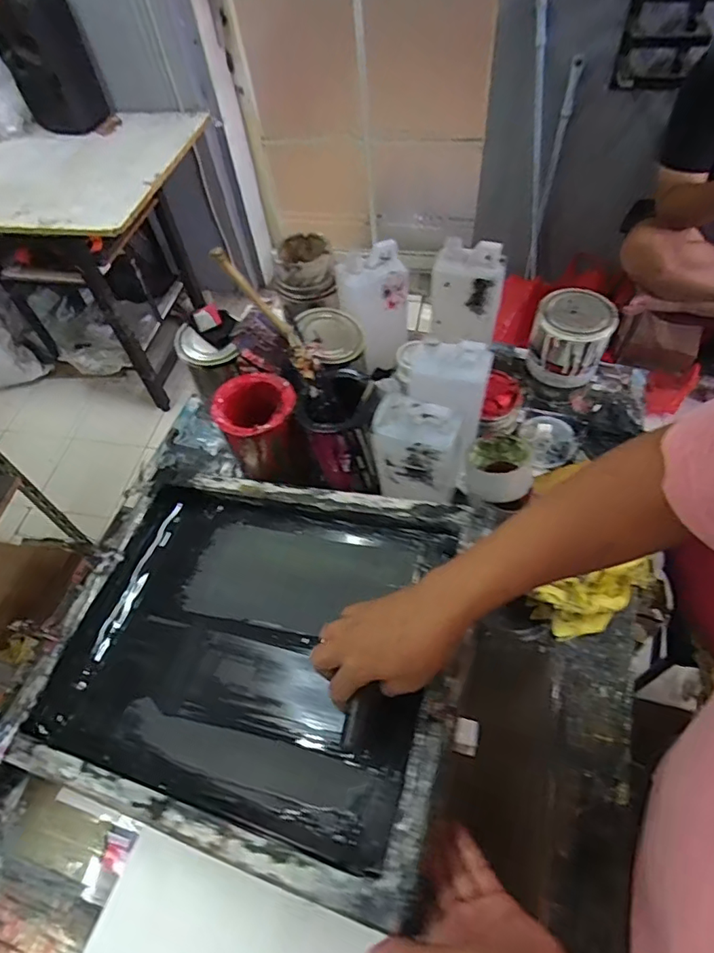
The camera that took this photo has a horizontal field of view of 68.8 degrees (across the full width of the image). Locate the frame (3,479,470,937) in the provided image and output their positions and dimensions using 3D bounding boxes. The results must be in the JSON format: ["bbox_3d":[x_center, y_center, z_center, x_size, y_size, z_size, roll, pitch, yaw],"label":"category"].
[{"bbox_3d":[-0.118,0.186,0.609,0.466,0.052,0.395,6,57,21],"label":"frame"}]

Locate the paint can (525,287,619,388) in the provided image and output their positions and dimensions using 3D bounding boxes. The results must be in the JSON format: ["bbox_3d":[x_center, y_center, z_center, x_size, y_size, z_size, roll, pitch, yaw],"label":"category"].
[{"bbox_3d":[0.325,-0.211,0.801,0.110,0.107,0.098,20,60,16],"label":"paint can"}]

